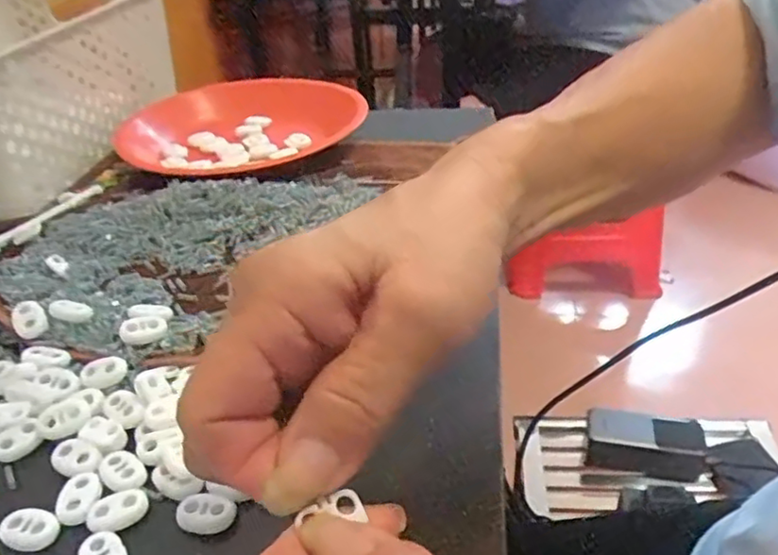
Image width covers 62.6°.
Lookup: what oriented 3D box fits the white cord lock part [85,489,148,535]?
[{"bbox_3d":[-0.107,0.091,0.250,0.023,0.004,0.015,-18,37,-19],"label":"white cord lock part"}]

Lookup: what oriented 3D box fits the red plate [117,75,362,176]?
[{"bbox_3d":[-0.125,-0.138,0.575,0.170,0.040,0.199,22,43,33],"label":"red plate"}]

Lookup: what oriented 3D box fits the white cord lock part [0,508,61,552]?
[{"bbox_3d":[-0.140,0.098,0.248,0.023,0.006,0.014,3,36,10],"label":"white cord lock part"}]

